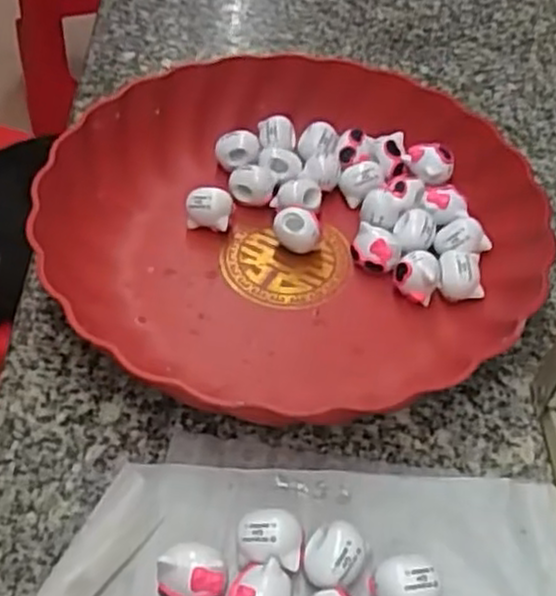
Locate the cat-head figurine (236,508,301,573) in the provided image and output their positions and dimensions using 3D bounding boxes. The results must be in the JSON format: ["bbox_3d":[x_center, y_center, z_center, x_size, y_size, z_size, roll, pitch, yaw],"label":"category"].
[{"bbox_3d":[-0.003,0.093,0.281,0.024,0.021,0.018,4,49,1],"label":"cat-head figurine"}]

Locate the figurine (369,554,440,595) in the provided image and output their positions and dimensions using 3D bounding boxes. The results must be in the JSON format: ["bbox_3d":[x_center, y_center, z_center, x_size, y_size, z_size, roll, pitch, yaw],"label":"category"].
[{"bbox_3d":[0.046,0.106,0.270,0.024,0.018,0.018,-13,51,-13],"label":"figurine"}]

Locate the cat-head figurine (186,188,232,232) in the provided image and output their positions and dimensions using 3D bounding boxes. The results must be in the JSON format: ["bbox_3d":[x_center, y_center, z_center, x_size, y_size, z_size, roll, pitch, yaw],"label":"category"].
[{"bbox_3d":[-0.037,-0.045,0.397,0.024,0.022,0.016,-1,49,-3],"label":"cat-head figurine"}]

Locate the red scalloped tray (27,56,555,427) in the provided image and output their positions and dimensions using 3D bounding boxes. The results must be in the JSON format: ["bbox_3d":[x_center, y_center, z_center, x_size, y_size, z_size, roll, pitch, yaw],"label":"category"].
[{"bbox_3d":[0.010,-0.044,0.387,0.240,0.048,0.215,18,51,13],"label":"red scalloped tray"}]

